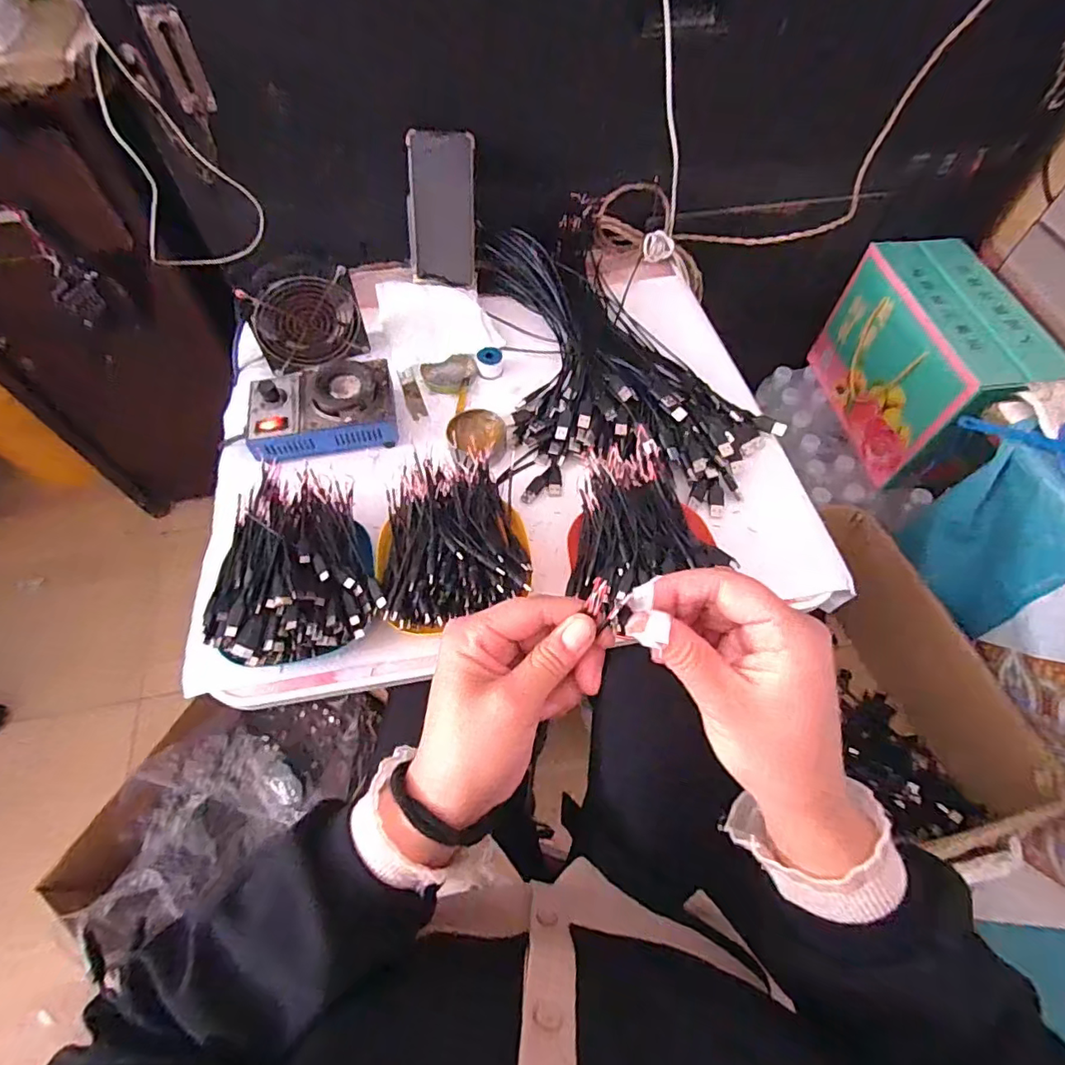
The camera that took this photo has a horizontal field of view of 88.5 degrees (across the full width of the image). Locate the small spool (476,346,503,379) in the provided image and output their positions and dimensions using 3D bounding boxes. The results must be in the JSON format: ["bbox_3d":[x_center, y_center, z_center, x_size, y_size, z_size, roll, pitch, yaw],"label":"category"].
[{"bbox_3d":[-0.051,-0.203,0.655,0.030,0.023,0.028,0,60,0],"label":"small spool"}]

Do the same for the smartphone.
[{"bbox_3d":[-0.112,-0.397,0.676,0.084,0.160,0.016,6,36,2],"label":"smartphone"}]

